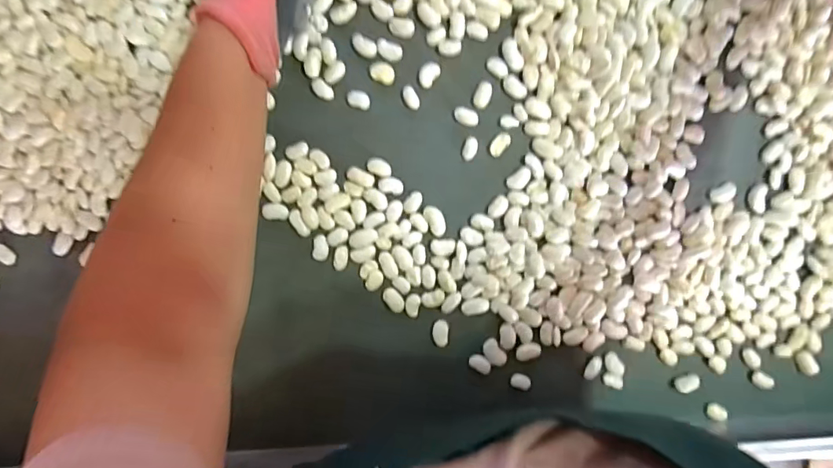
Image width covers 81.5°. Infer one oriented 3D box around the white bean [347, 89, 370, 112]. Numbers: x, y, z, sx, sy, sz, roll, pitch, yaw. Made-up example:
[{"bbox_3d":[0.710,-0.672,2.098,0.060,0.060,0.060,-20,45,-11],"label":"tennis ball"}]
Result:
[{"bbox_3d":[-0.048,-0.111,0.400,0.019,0.004,0.015,16,96,-3],"label":"white bean"}]

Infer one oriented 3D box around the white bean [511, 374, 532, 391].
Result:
[{"bbox_3d":[0.093,0.132,0.429,0.019,0.004,0.013,21,95,-3],"label":"white bean"}]

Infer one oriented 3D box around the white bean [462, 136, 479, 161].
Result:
[{"bbox_3d":[0.046,-0.072,0.407,0.012,0.004,0.020,17,96,-3],"label":"white bean"}]

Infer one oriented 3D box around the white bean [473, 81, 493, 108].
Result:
[{"bbox_3d":[0.056,-0.116,0.401,0.014,0.004,0.022,24,95,-3],"label":"white bean"}]

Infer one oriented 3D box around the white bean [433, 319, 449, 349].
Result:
[{"bbox_3d":[0.021,0.087,0.421,0.014,0.004,0.023,5,96,-1],"label":"white bean"}]

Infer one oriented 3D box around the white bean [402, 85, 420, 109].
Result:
[{"bbox_3d":[-0.005,-0.113,0.400,0.011,0.004,0.020,-24,96,2],"label":"white bean"}]

